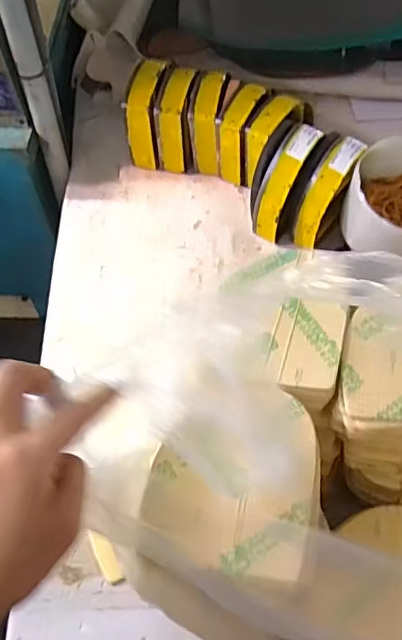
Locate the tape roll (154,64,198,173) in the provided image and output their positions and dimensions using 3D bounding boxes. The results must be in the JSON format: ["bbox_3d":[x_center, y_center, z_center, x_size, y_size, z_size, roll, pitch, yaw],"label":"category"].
[{"bbox_3d":[-0.028,-0.245,0.703,0.034,0.095,0.087,10,62,7],"label":"tape roll"}]

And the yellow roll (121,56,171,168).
[{"bbox_3d":[-0.063,-0.252,0.704,0.035,0.103,0.090,8,62,6],"label":"yellow roll"}]

